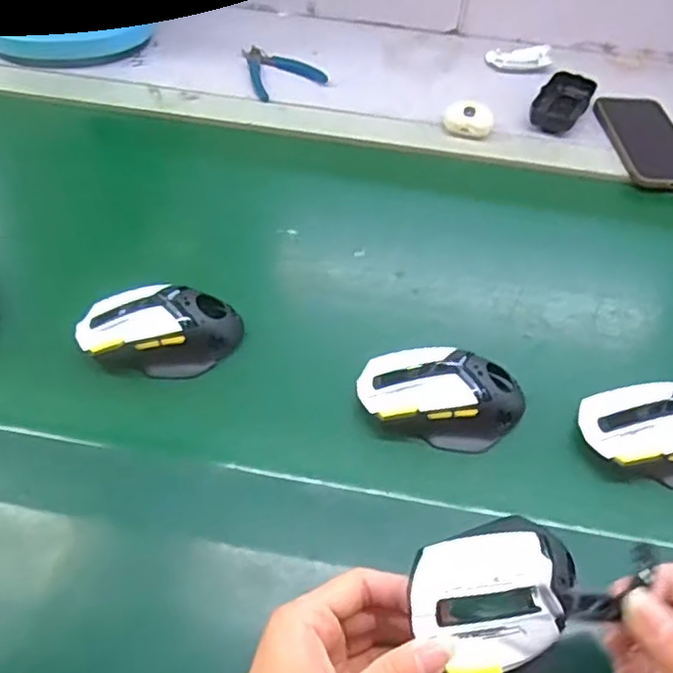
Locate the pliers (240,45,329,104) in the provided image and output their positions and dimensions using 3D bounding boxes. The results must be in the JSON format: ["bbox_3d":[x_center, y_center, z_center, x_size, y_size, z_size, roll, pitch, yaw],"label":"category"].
[{"bbox_3d":[-0.077,-0.320,0.764,0.084,0.012,0.109,-26,56,-24],"label":"pliers"}]

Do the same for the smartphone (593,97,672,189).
[{"bbox_3d":[0.343,-0.215,0.708,0.081,0.010,0.159,-2,50,-7],"label":"smartphone"}]

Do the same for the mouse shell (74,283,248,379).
[{"bbox_3d":[-0.134,-0.007,0.491,0.115,0.039,0.059,0,49,-5],"label":"mouse shell"}]

